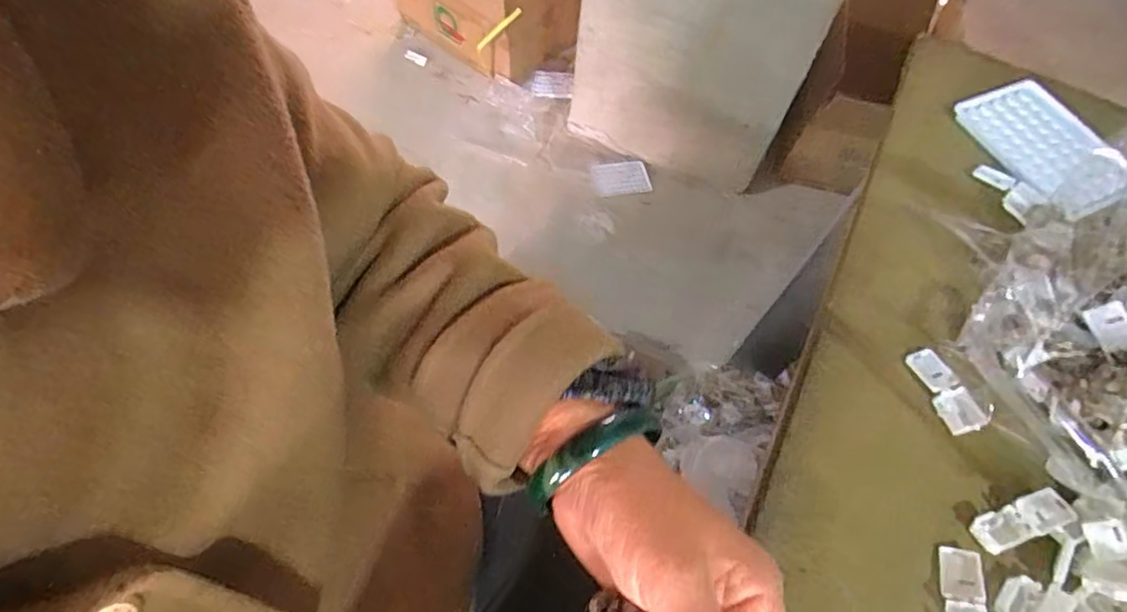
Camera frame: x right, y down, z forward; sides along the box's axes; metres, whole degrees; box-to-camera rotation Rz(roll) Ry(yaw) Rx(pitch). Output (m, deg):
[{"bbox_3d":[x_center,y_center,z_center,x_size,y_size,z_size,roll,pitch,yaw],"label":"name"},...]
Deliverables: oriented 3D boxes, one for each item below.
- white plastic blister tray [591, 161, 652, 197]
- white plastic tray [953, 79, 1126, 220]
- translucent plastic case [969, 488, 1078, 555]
[{"bbox_3d":[0.132,-0.293,1.351,0.126,0.014,0.073,-6,88,10],"label":"white plastic blister tray"},{"bbox_3d":[0.394,-0.129,0.481,0.103,0.017,0.126,-19,64,-14],"label":"white plastic tray"},{"bbox_3d":[0.260,0.122,0.333,0.054,0.012,0.020,-16,64,-12],"label":"translucent plastic case"}]

